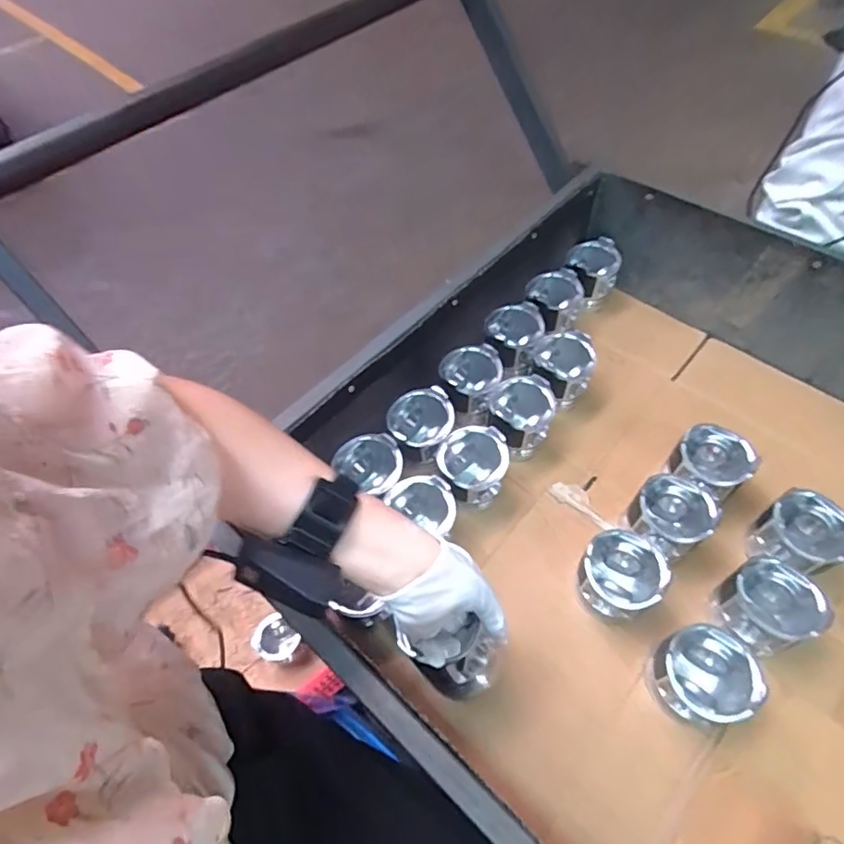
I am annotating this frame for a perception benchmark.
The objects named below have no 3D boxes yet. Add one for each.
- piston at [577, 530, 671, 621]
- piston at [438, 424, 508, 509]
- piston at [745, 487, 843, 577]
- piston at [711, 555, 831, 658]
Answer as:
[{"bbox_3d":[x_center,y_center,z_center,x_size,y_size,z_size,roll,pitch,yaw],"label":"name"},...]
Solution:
[{"bbox_3d":[0.217,0.173,0.586,0.081,0.093,0.082,-3,55,4],"label":"piston"},{"bbox_3d":[0.064,0.059,0.658,0.081,0.079,0.079,-3,55,4],"label":"piston"},{"bbox_3d":[0.425,0.131,0.600,0.085,0.069,0.084,-3,55,4],"label":"piston"},{"bbox_3d":[0.357,0.197,0.560,0.086,0.079,0.083,-18,56,-7],"label":"piston"}]

